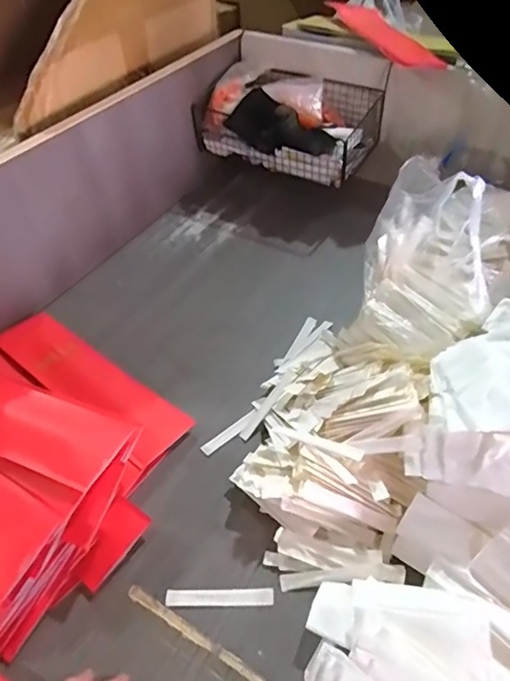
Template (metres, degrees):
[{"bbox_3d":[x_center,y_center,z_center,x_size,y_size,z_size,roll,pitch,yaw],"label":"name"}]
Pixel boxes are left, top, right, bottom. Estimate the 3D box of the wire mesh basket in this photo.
[{"bbox_3d":[0.053,-0.358,0.812,0.275,0.103,0.155,19,51,18],"label":"wire mesh basket"}]

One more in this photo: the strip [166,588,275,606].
[{"bbox_3d":[-0.030,0.220,0.433,0.091,0.004,0.013,-1,48,1],"label":"strip"}]

